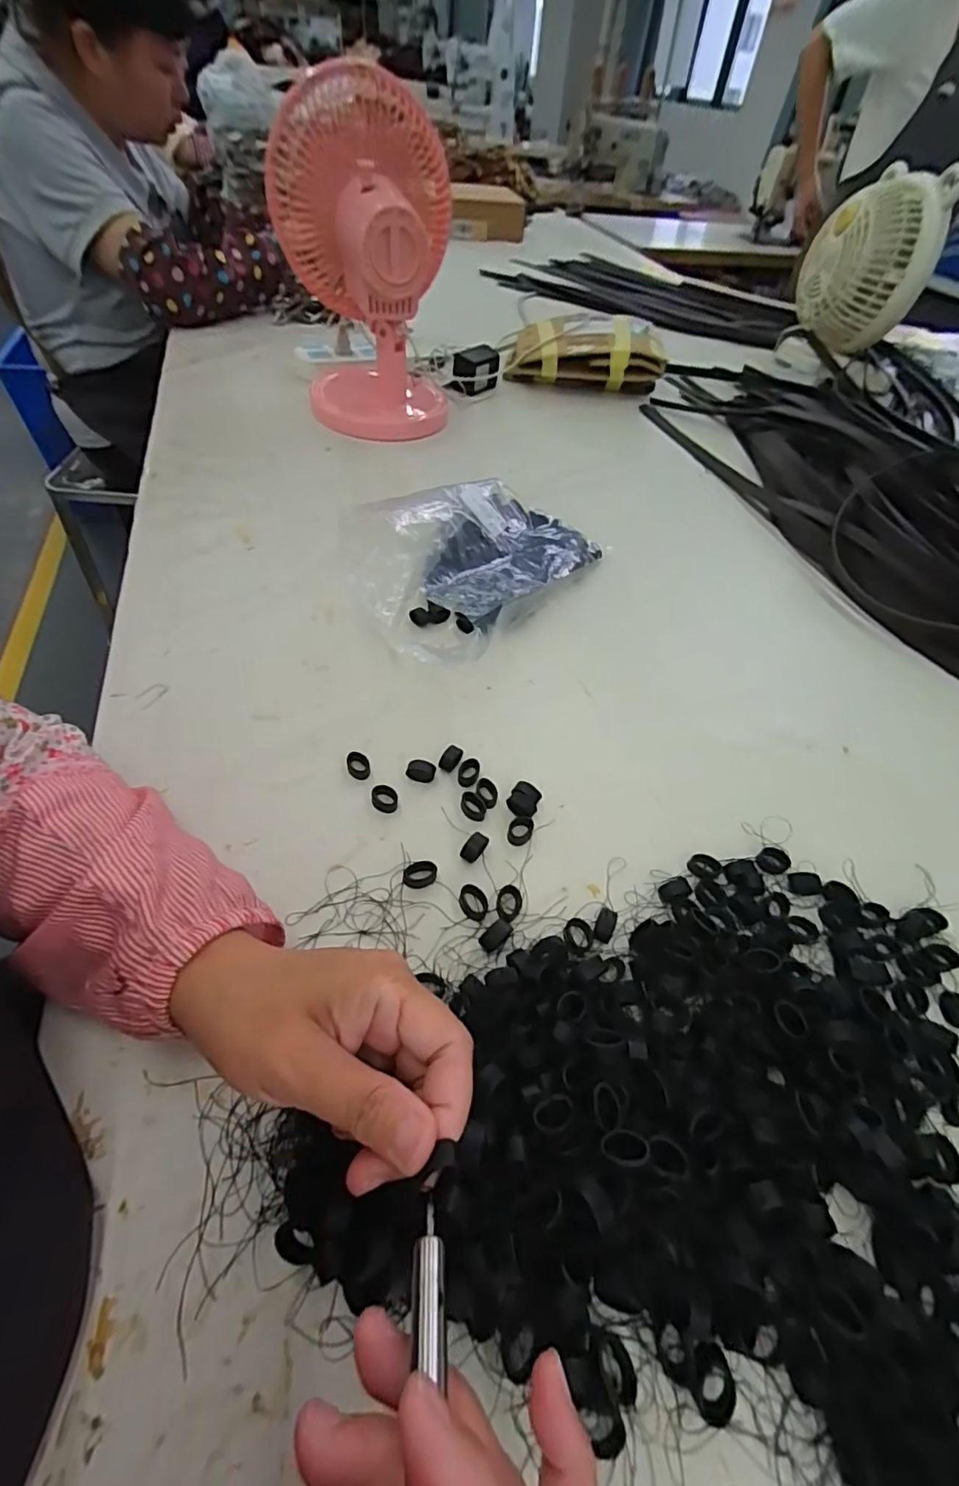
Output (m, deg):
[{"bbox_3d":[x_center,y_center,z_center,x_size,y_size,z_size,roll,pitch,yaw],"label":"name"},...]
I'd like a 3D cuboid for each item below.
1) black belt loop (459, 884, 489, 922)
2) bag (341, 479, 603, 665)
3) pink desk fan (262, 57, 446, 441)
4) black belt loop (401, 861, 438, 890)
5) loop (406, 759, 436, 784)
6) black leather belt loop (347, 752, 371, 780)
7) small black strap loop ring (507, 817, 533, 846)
[{"bbox_3d":[-0.003,0.099,0.334,0.016,0.005,0.022,-15,55,-18],"label":"black belt loop"},{"bbox_3d":[0.000,-0.184,0.502,0.155,0.085,0.266,33,55,19],"label":"bag"},{"bbox_3d":[-0.133,-0.571,0.646,0.184,0.282,0.223,-3,52,-9],"label":"pink desk fan"},{"bbox_3d":[-0.038,0.084,0.342,0.021,0.007,0.016,5,51,-2],"label":"black belt loop"},{"bbox_3d":[-0.043,0.020,0.389,0.020,0.012,0.011,19,52,9],"label":"loop"},{"bbox_3d":[-0.087,0.016,0.389,0.016,0.006,0.021,-7,53,-12],"label":"black leather belt loop"},{"bbox_3d":[0.028,0.060,0.369,0.016,0.006,0.021,17,52,7],"label":"small black strap loop ring"}]

